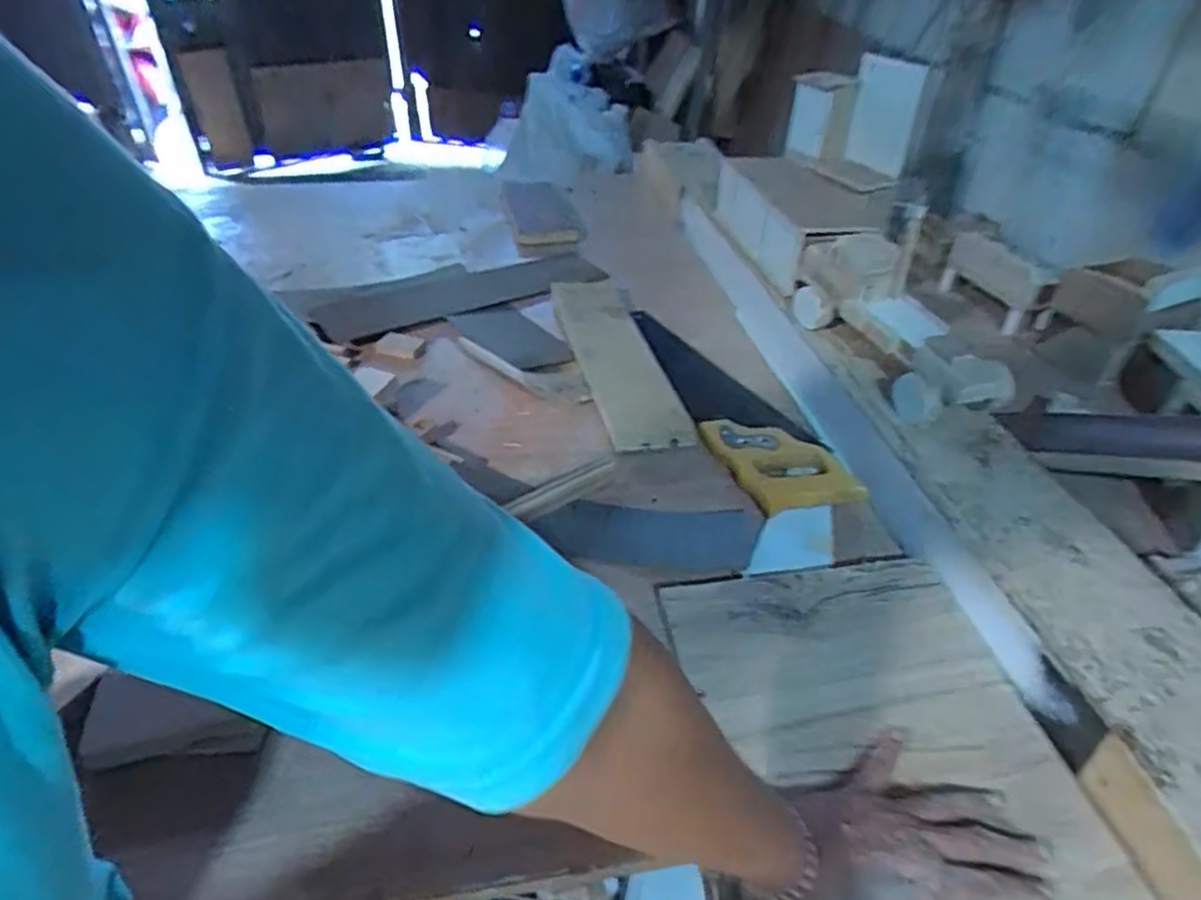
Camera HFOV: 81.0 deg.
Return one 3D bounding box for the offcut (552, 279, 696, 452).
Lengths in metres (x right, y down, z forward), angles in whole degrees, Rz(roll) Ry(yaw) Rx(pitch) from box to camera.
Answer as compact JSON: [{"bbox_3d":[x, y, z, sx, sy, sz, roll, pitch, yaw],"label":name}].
[{"bbox_3d":[0.017,-0.119,0.842,0.094,0.013,0.369,-7,41,-11],"label":"offcut"}]

